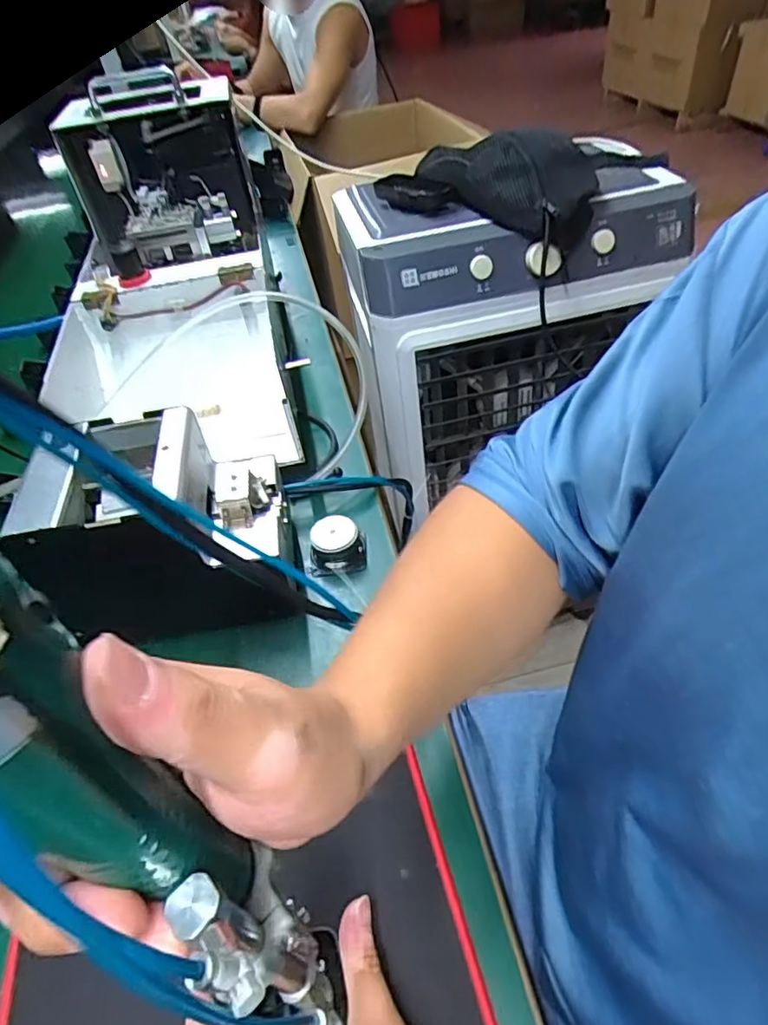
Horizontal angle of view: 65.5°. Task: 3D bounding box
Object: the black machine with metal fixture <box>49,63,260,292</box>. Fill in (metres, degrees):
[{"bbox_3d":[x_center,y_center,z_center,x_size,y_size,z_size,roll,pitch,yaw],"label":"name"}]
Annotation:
[{"bbox_3d":[-0.257,-0.394,0.678,0.194,0.144,0.234,-16,46,-8],"label":"black machine with metal fixture"}]

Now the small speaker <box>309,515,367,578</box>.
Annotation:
[{"bbox_3d":[-0.043,0.030,0.548,0.049,0.033,0.044,-4,46,4],"label":"small speaker"}]

